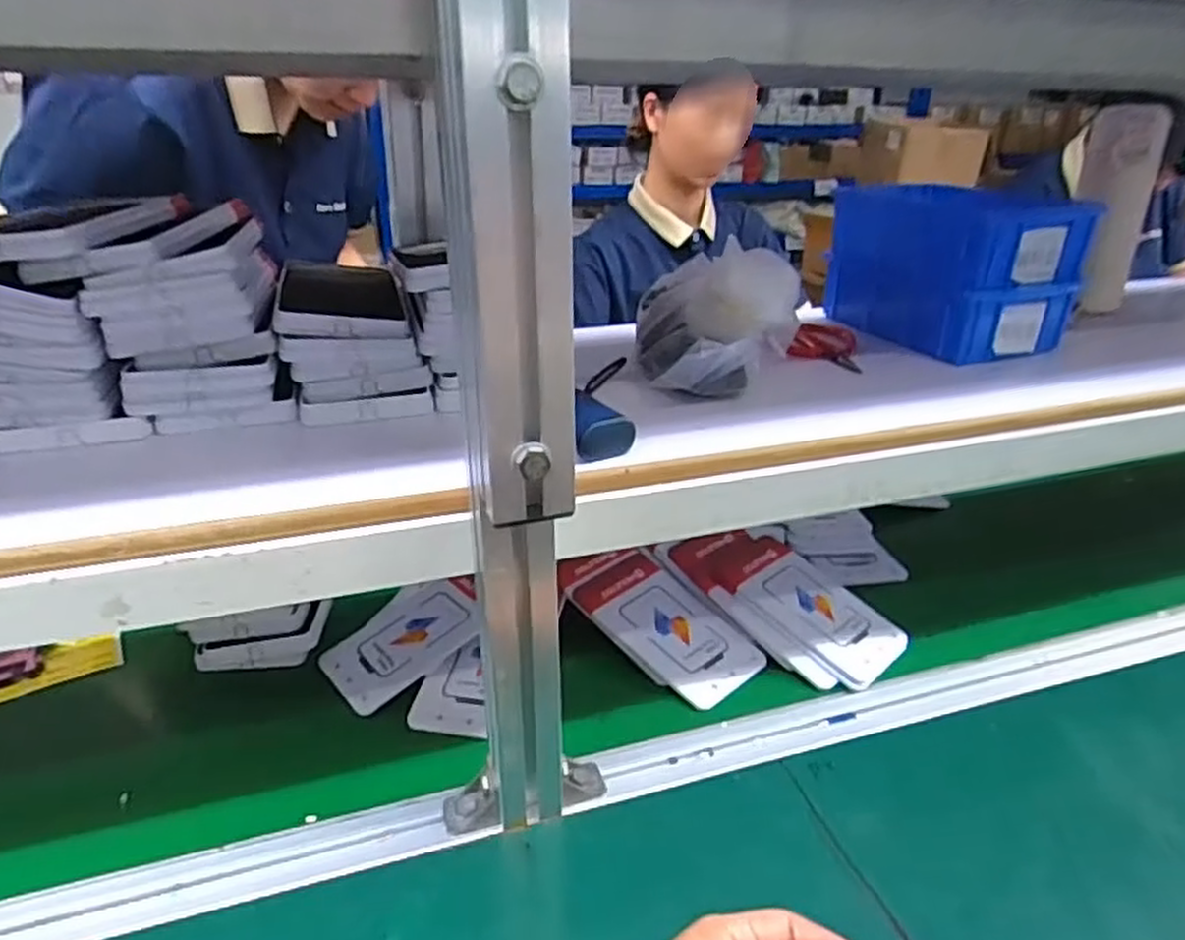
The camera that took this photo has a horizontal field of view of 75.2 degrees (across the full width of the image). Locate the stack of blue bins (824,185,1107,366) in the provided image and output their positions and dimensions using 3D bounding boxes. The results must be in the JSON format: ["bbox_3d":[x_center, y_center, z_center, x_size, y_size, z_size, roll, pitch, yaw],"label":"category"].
[{"bbox_3d":[0.327,-0.183,0.707,0.130,0.123,0.174,-10,28,-20],"label":"stack of blue bins"}]

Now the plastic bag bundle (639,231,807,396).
[{"bbox_3d":[0.093,-0.114,0.574,0.120,0.094,0.144,4,26,7],"label":"plastic bag bundle"}]

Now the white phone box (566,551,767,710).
[{"bbox_3d":[0.062,0.132,0.661,0.089,0.008,0.163,-22,46,-35],"label":"white phone box"}]

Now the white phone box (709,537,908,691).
[{"bbox_3d":[0.193,0.117,0.681,0.092,0.012,0.160,-26,52,-36],"label":"white phone box"}]

